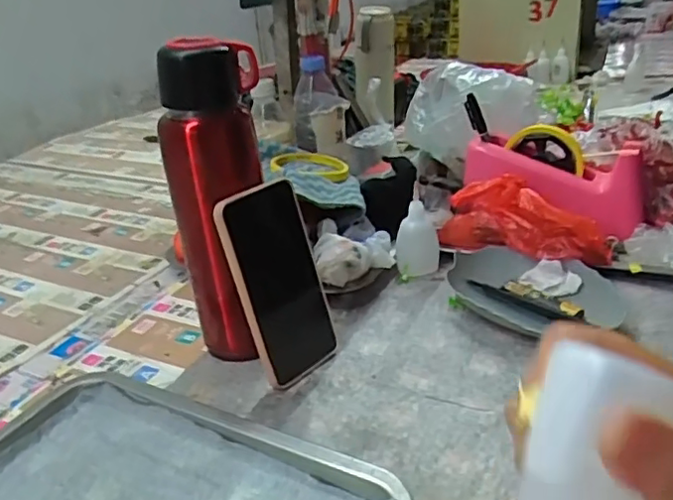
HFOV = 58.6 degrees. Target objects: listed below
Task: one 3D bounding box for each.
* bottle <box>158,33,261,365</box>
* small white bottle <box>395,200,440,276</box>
[{"bbox_3d":[-0.092,-0.034,0.504,0.061,0.264,0.077,17,34,37],"label":"bottle"},{"bbox_3d":[0.087,-0.013,0.641,0.044,0.074,0.047,1,27,12],"label":"small white bottle"}]

